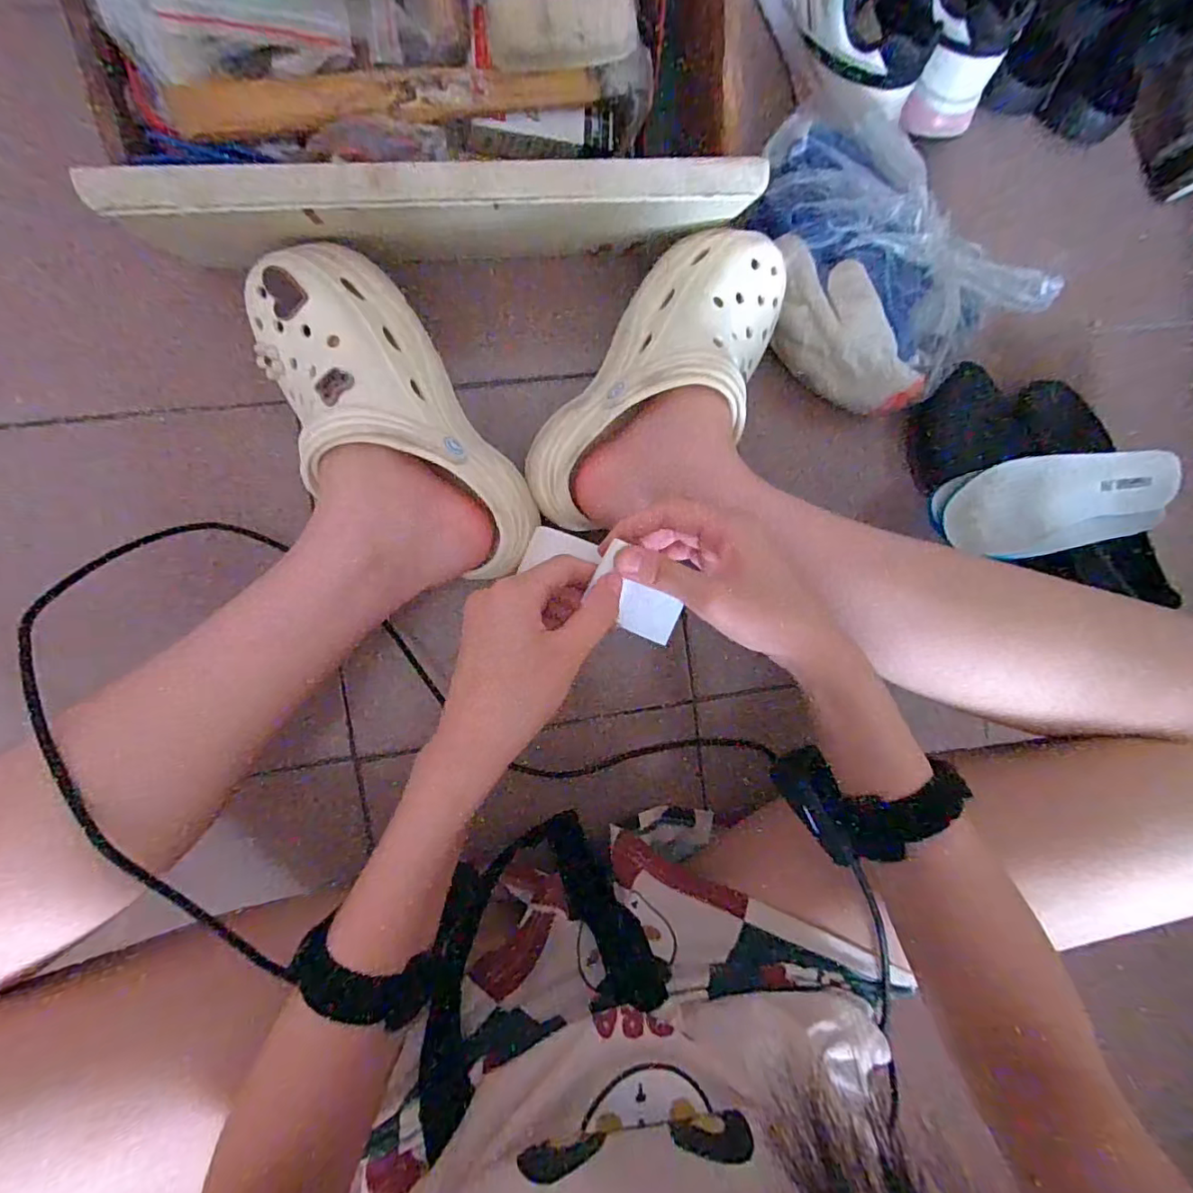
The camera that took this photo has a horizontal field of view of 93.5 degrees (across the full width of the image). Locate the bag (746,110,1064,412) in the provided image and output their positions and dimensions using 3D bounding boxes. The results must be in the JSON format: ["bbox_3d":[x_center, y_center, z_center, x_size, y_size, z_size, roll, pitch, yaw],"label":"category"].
[{"bbox_3d":[0.218,-0.270,0.456,0.159,0.062,0.231,-44,98,-4],"label":"bag"}]

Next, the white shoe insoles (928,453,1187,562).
[{"bbox_3d":[0.410,-0.083,0.503,0.229,0.023,0.084,-9,95,-8],"label":"white shoe insoles"}]

